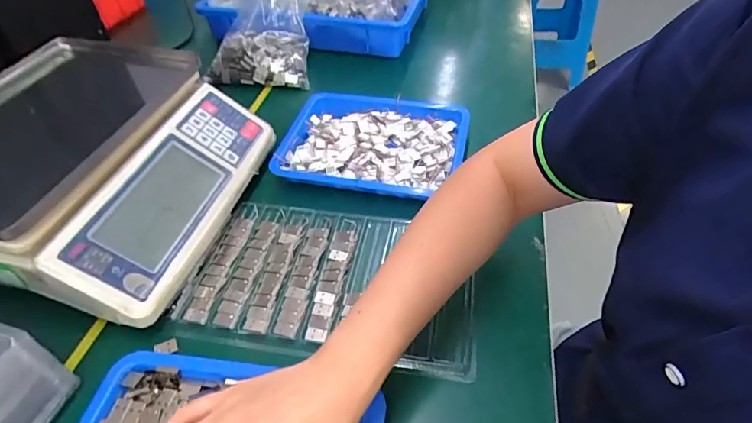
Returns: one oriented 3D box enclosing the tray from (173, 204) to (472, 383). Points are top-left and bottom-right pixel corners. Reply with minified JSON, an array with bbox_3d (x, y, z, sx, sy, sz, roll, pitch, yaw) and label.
[{"bbox_3d":[-0.041,0.061,0.426,0.266,0.017,0.160,7,47,9],"label":"tray"}]

